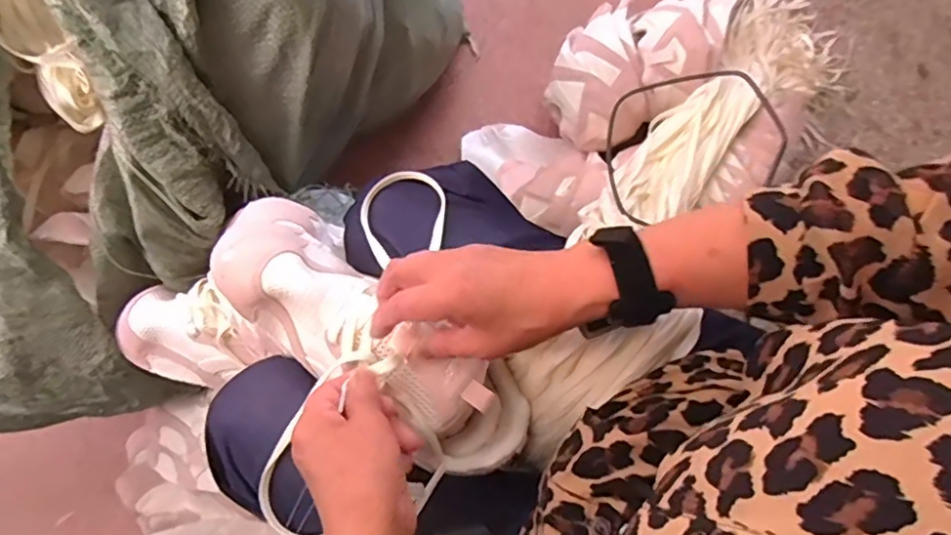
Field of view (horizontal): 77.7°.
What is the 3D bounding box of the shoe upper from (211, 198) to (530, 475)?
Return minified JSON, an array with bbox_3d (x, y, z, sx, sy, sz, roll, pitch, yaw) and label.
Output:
[{"bbox_3d":[-0.082,0.053,0.456,0.276,0.119,0.087,39,80,3],"label":"shoe upper"}]

